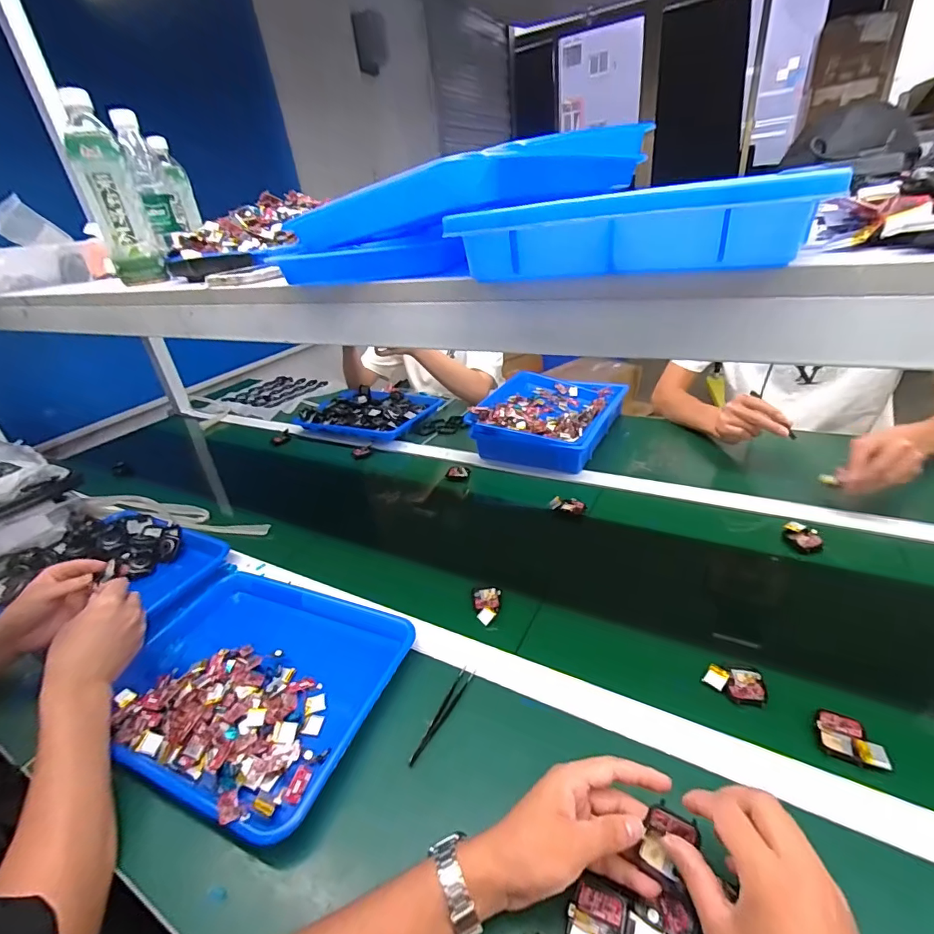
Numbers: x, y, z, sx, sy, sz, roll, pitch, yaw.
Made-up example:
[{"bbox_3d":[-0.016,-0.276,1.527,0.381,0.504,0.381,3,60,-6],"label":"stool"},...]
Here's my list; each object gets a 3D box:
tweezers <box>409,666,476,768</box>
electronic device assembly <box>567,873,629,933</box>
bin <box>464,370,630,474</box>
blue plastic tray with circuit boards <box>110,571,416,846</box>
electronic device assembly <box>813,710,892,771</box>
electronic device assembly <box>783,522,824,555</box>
[{"bbox_3d":[-0.025,0.262,0.493,0.016,0.006,0.115,10,34,28],"label":"tweezers"},{"bbox_3d":[0.094,0.330,0.334,0.038,0.009,0.050,7,33,25],"label":"electronic device assembly"},{"bbox_3d":[0.182,-0.119,1.032,0.271,0.080,0.330,8,33,26],"label":"bin"},{"bbox_3d":[-0.266,0.248,0.560,0.364,0.042,0.261,7,33,24],"label":"blue plastic tray with circuit boards"},{"bbox_3d":[0.353,0.249,0.427,0.046,0.011,0.046,6,32,23],"label":"electronic device assembly"},{"bbox_3d":[0.482,0.101,0.669,0.037,0.021,0.051,-13,30,-10],"label":"electronic device assembly"}]

